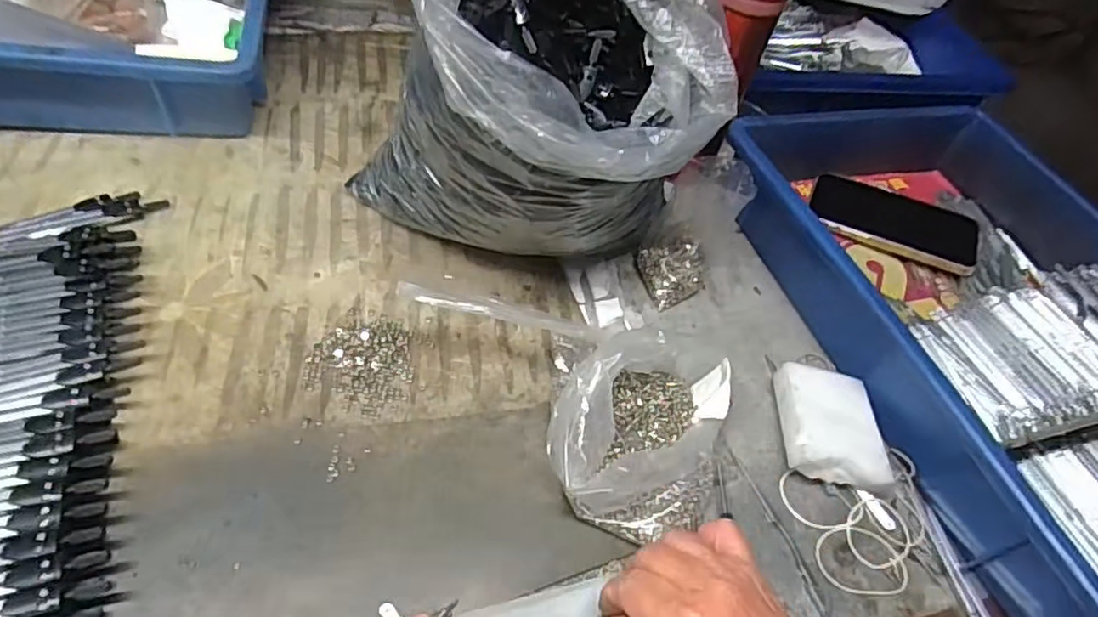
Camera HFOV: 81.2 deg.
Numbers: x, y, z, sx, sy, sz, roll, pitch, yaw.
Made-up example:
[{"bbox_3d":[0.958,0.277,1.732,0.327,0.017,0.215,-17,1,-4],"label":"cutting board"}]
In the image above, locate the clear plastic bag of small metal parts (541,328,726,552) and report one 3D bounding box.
[{"bbox_3d":[0.059,0.068,0.399,0.115,0.055,0.136,10,49,-5],"label":"clear plastic bag of small metal parts"}]

